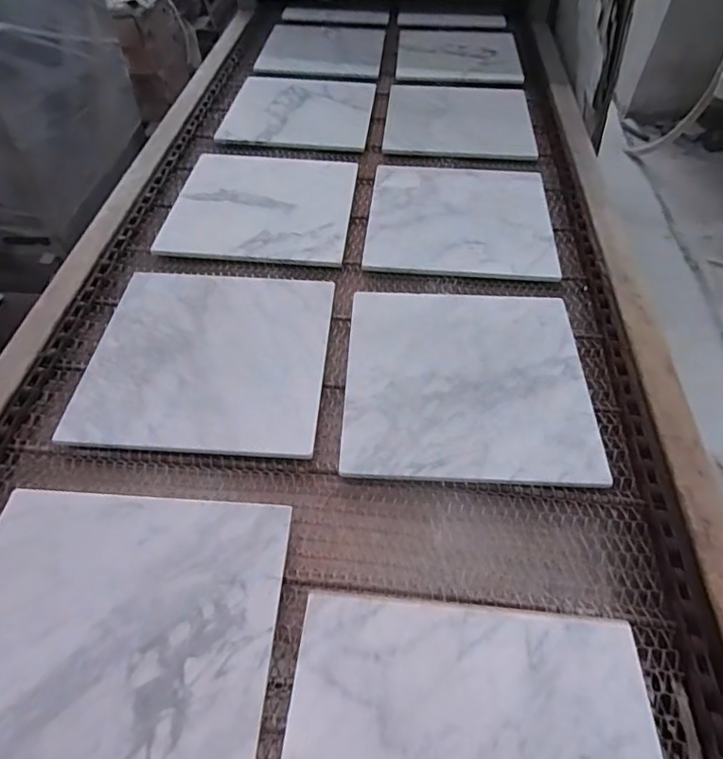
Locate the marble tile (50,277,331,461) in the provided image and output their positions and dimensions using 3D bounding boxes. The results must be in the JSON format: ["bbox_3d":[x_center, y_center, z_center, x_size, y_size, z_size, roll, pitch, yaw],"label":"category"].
[{"bbox_3d":[-0.200,-0.036,0.732,0.302,0.015,0.306,3,52,0],"label":"marble tile"}]

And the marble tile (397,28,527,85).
[{"bbox_3d":[0.243,-0.826,1.389,0.296,0.016,0.330,5,52,2],"label":"marble tile"}]

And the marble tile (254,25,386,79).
[{"bbox_3d":[-0.096,-0.839,1.399,0.299,0.012,0.328,5,52,2],"label":"marble tile"}]

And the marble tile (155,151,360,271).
[{"bbox_3d":[-0.169,-0.307,0.953,0.299,0.010,0.301,5,52,2],"label":"marble tile"}]

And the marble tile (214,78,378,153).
[{"bbox_3d":[-0.131,-0.578,1.179,0.301,0.006,0.291,7,52,3],"label":"marble tile"}]

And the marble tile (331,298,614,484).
[{"bbox_3d":[0.134,-0.002,0.704,0.298,0.020,0.294,3,52,1],"label":"marble tile"}]

